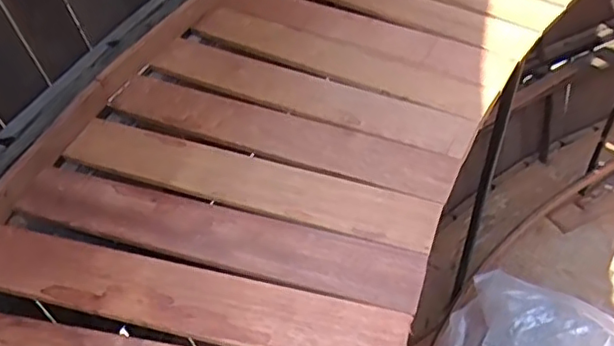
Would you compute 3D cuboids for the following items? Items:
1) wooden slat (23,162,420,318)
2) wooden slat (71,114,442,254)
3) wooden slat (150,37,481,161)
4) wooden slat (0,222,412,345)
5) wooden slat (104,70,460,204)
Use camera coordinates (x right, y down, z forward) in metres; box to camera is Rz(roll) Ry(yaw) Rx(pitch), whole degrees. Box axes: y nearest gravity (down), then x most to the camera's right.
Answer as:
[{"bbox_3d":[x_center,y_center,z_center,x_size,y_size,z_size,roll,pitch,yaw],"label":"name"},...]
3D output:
[{"bbox_3d":[-0.095,0.056,0.599,0.413,0.008,0.071,14,50,15],"label":"wooden slat"},{"bbox_3d":[-0.071,0.005,0.655,0.418,0.012,0.072,15,50,16],"label":"wooden slat"},{"bbox_3d":[-0.005,-0.100,0.740,0.413,0.009,0.071,21,52,21],"label":"wooden slat"},{"bbox_3d":[-0.118,0.112,0.553,0.411,0.015,0.071,12,49,13],"label":"wooden slat"},{"bbox_3d":[-0.036,-0.052,0.700,0.413,0.011,0.080,20,51,19],"label":"wooden slat"}]

